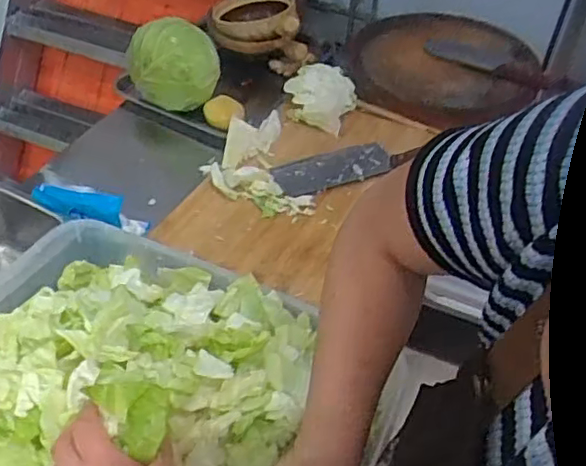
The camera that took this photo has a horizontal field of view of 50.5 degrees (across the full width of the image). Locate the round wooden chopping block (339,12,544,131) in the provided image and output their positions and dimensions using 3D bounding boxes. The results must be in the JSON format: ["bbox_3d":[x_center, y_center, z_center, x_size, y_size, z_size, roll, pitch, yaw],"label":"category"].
[{"bbox_3d":[0.303,-0.356,1.255,0.398,0.062,0.378,2,45,-2],"label":"round wooden chopping block"}]

